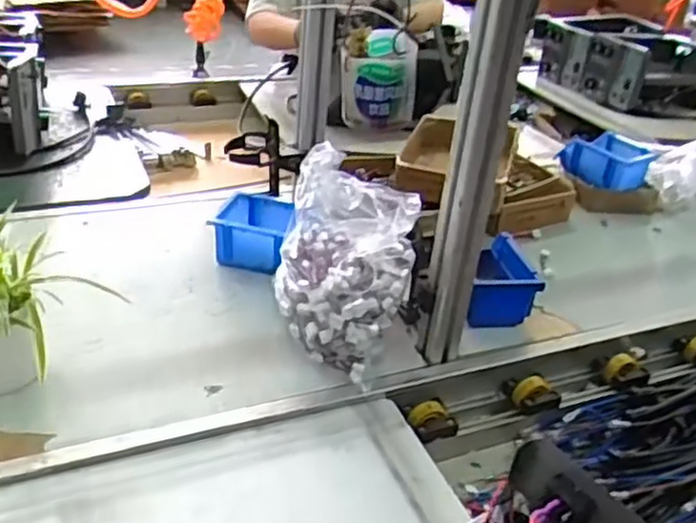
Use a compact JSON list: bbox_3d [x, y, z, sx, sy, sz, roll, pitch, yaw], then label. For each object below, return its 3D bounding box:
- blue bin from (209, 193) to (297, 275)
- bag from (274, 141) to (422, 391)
[{"bbox_3d":[-0.138,-0.038,1.022,0.102,0.073,0.116,9,31,2],"label":"blue bin"},{"bbox_3d":[-0.003,0.008,0.855,0.155,0.213,0.168,14,32,11],"label":"bag"}]

